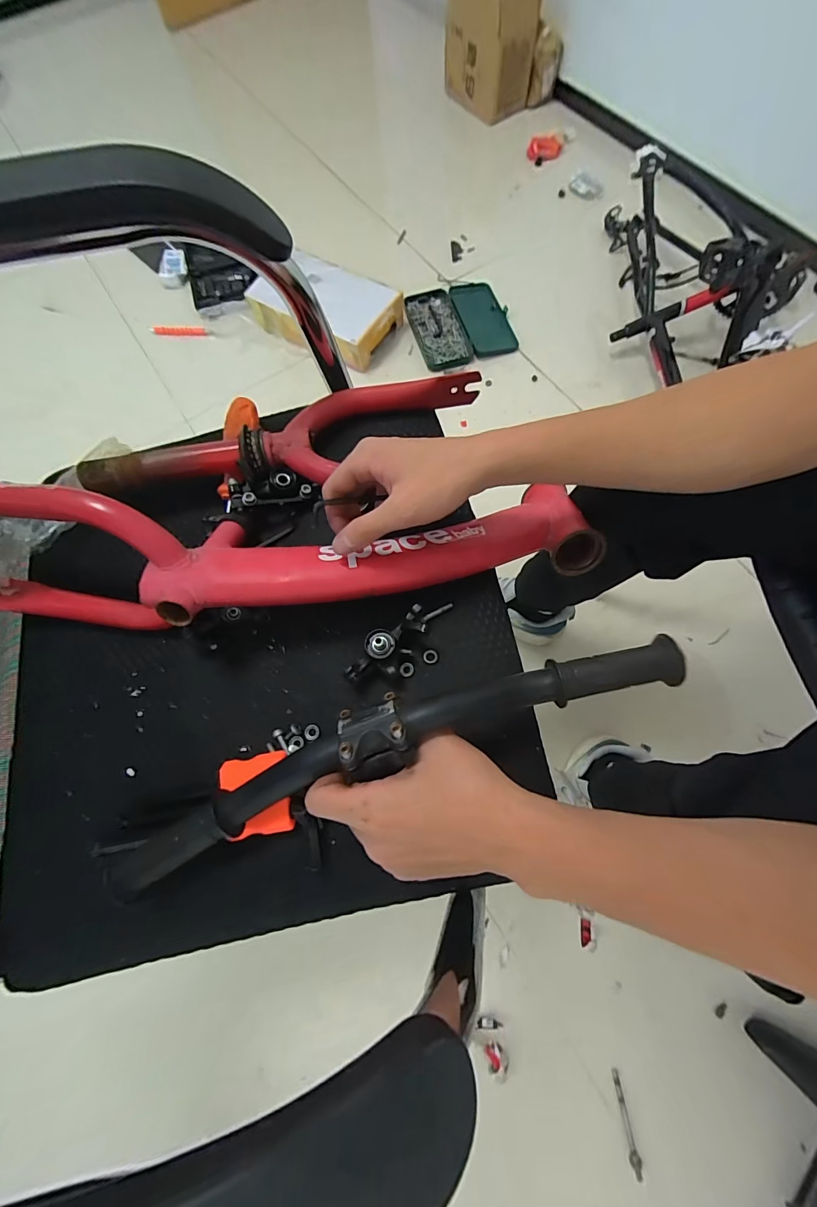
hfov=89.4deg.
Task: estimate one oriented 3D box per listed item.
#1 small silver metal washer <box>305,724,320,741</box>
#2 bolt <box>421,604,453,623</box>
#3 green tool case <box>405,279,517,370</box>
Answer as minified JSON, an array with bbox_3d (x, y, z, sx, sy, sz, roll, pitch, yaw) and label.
[{"bbox_3d":[-0.078,0.104,0.333,0.012,0.004,0.013,-1,72,2],"label":"small silver metal washer"},{"bbox_3d":[0.024,0.007,0.359,0.032,0.004,0.005,-28,73,-7],"label":"bolt"},{"bbox_3d":[0.136,-0.727,1.064,0.248,0.030,0.252,-19,72,-4],"label":"green tool case"}]

